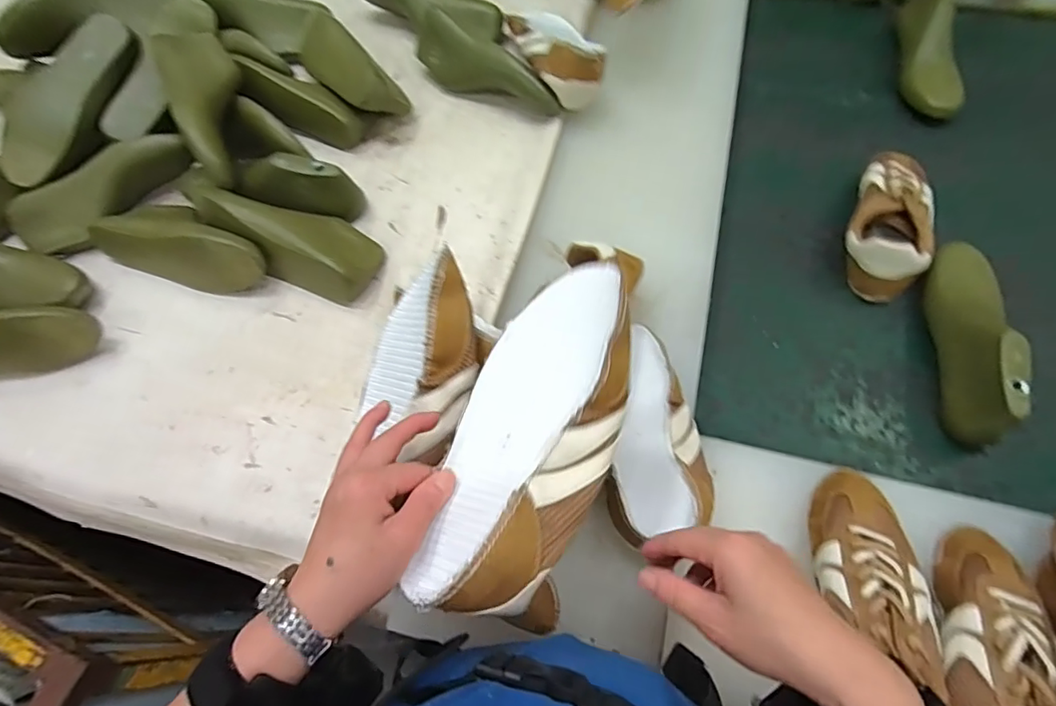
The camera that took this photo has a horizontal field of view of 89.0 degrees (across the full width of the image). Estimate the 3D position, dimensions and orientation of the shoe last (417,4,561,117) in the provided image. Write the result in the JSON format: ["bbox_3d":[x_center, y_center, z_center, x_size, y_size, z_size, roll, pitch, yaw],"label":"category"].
[{"bbox_3d":[-0.061,-0.401,0.765,0.247,0.061,0.062,38,72,19],"label":"shoe last"}]

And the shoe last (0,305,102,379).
[{"bbox_3d":[-0.605,-0.009,0.603,0.220,0.069,0.067,-8,65,0],"label":"shoe last"}]

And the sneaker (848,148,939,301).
[{"bbox_3d":[0.452,-0.173,0.661,0.093,0.064,0.224,24,68,14],"label":"sneaker"}]

